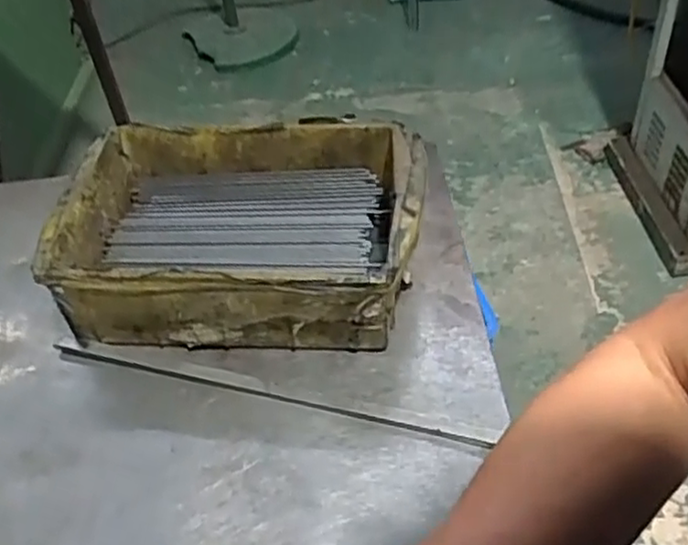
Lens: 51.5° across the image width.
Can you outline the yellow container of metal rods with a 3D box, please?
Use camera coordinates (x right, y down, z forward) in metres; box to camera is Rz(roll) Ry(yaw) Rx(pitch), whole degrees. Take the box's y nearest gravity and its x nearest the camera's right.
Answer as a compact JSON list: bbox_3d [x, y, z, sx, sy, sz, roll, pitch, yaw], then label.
[{"bbox_3d":[-0.071,-0.028,0.532,0.258,0.089,0.179,0,44,8],"label":"yellow container of metal rods"}]

